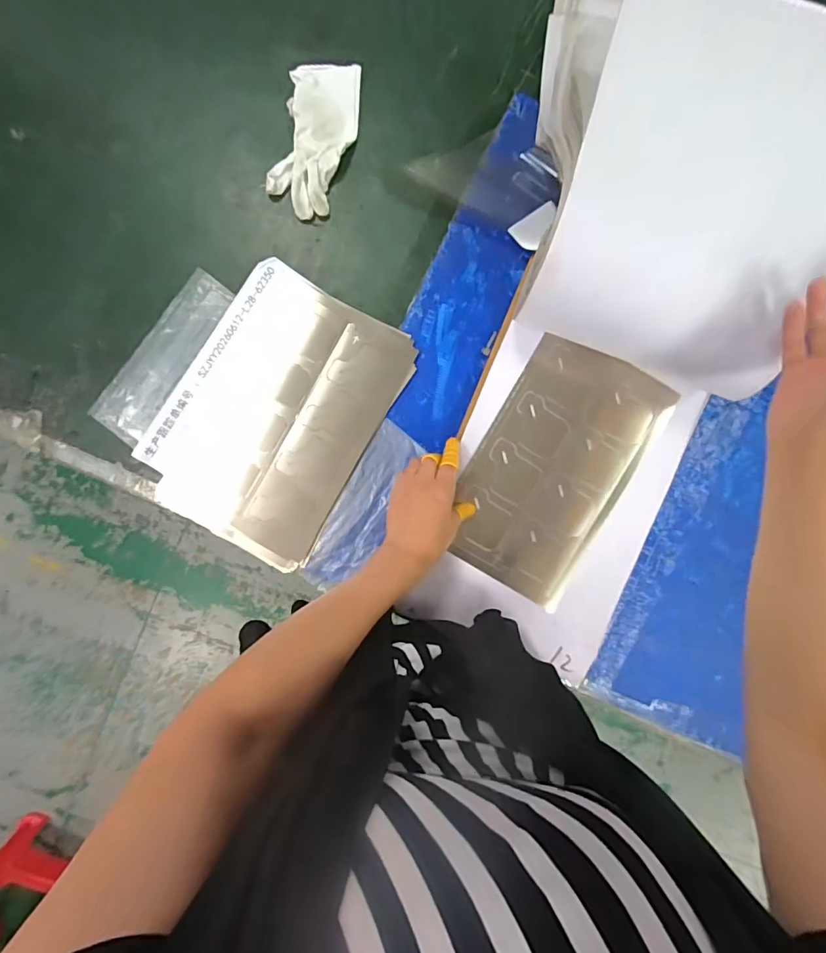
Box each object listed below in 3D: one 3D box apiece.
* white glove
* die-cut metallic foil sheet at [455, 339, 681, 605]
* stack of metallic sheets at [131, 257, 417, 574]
[{"bbox_3d":[-0.114,-0.399,0.552,0.083,0.018,0.177,13,91,0],"label":"white glove"},{"bbox_3d":[0.168,-0.008,0.558,0.177,0.008,0.295,30,93,-3],"label":"die-cut metallic foil sheet"},{"bbox_3d":[-0.167,-0.074,0.569,0.233,0.011,0.316,29,91,0],"label":"stack of metallic sheets"}]

